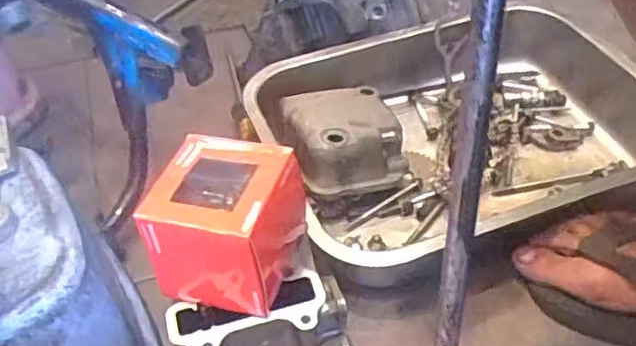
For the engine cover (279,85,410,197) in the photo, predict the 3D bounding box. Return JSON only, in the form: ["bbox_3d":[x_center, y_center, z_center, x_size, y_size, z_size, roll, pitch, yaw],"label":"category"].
[{"bbox_3d":[0.019,-0.026,0.597,0.105,0.071,0.114,-12,45,-11],"label":"engine cover"}]

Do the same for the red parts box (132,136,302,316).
[{"bbox_3d":[-0.058,0.031,0.425,0.075,0.087,0.085,8,45,12],"label":"red parts box"}]

